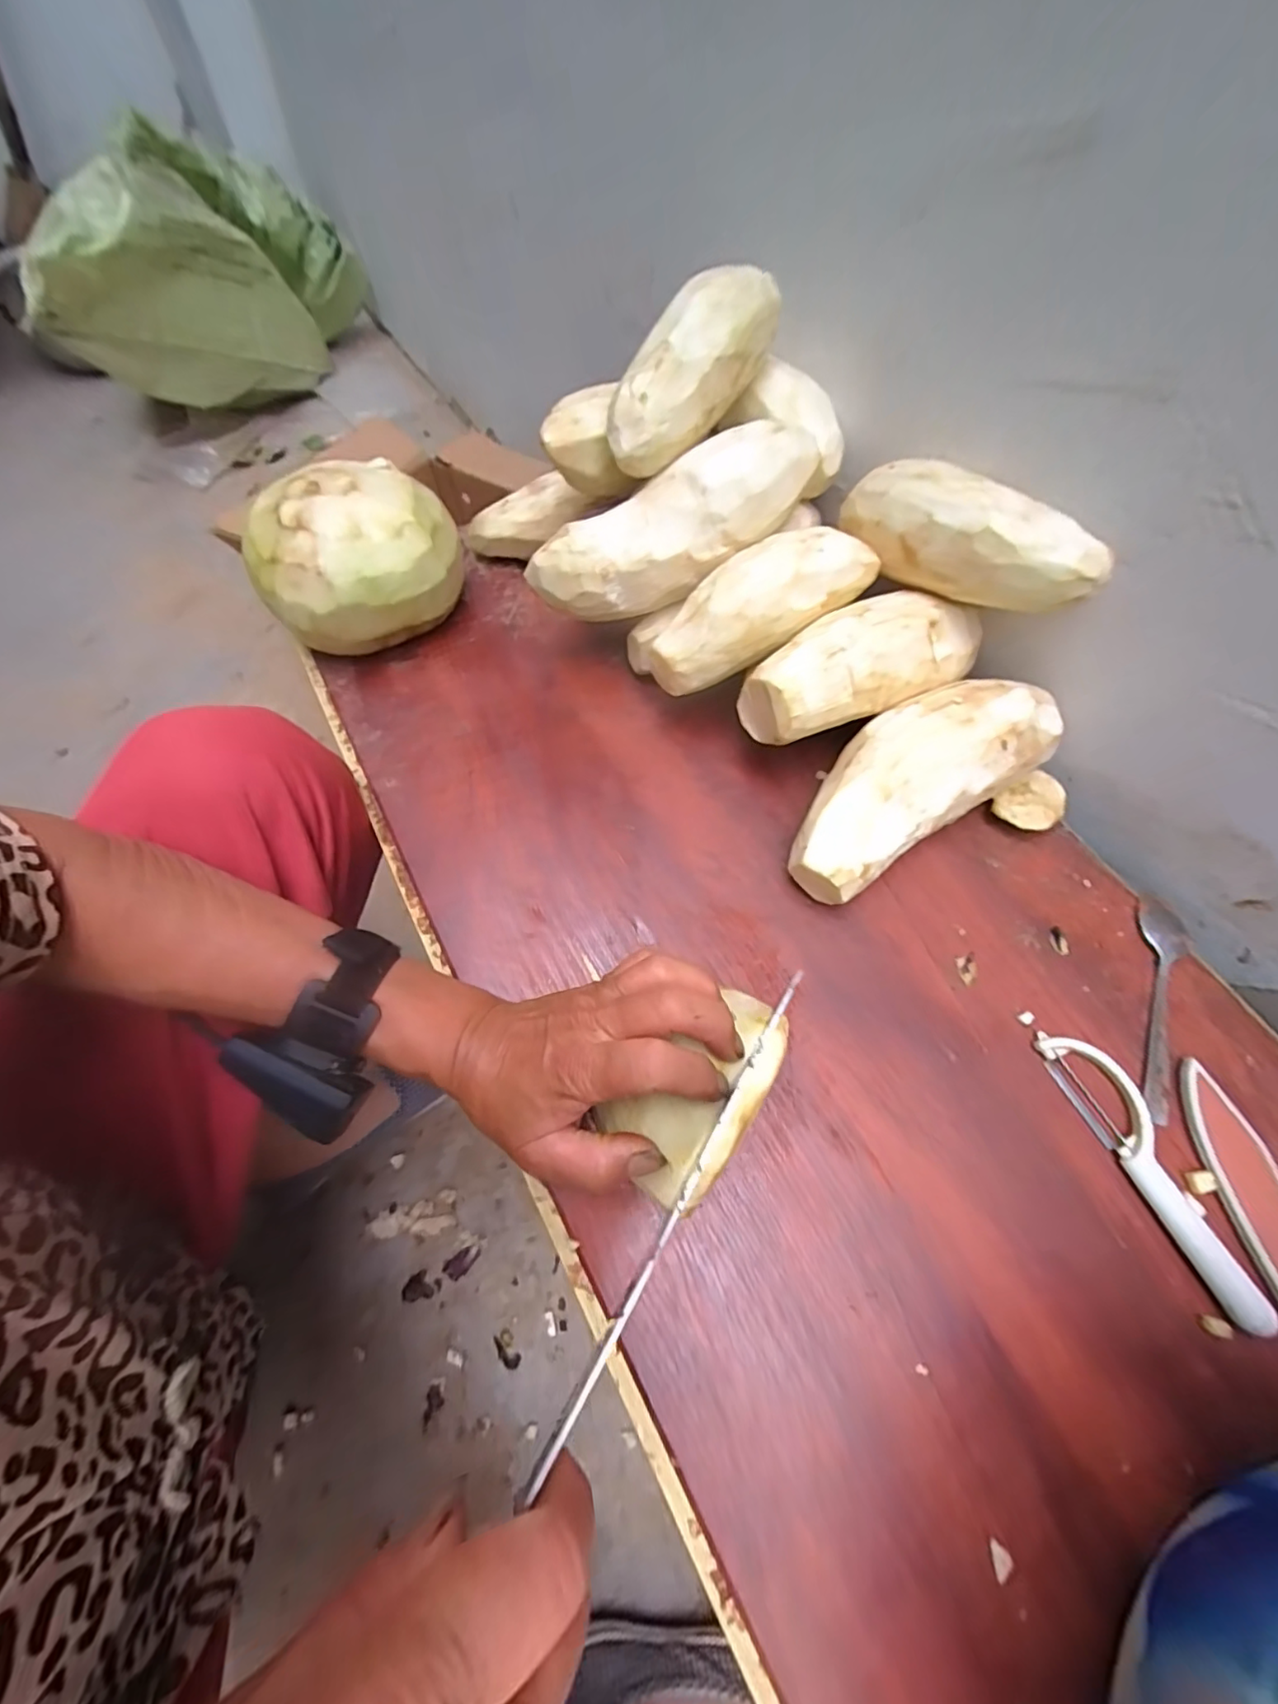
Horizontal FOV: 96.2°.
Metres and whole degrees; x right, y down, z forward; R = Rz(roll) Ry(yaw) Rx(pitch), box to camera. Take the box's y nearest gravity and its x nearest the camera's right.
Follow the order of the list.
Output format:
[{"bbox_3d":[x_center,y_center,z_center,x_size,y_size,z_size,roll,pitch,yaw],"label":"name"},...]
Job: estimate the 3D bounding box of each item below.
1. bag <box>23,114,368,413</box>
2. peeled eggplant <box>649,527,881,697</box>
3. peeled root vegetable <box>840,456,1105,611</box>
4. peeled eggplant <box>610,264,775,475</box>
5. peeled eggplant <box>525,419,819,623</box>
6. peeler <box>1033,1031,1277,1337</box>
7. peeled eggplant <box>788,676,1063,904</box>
[{"bbox_3d":[-0.740,-0.997,1.018,0.304,0.294,0.518,13,62,7],"label":"bag"},{"bbox_3d":[0.071,-0.158,0.360,0.151,0.042,0.059,-30,67,9],"label":"peeled eggplant"},{"bbox_3d":[0.187,-0.188,0.339,0.157,0.051,0.049,38,68,19],"label":"peeled root vegetable"},{"bbox_3d":[0.029,-0.301,0.354,0.054,0.043,0.145,38,89,17],"label":"peeled eggplant"},{"bbox_3d":[0.020,-0.210,0.372,0.192,0.062,0.055,-25,66,10],"label":"peeled eggplant"},{"bbox_3d":[0.264,0.159,0.294,0.031,0.009,0.142,-24,67,-9],"label":"peeler"},{"bbox_3d":[0.163,-0.042,0.354,0.179,0.081,0.074,-29,65,-15],"label":"peeled eggplant"}]

